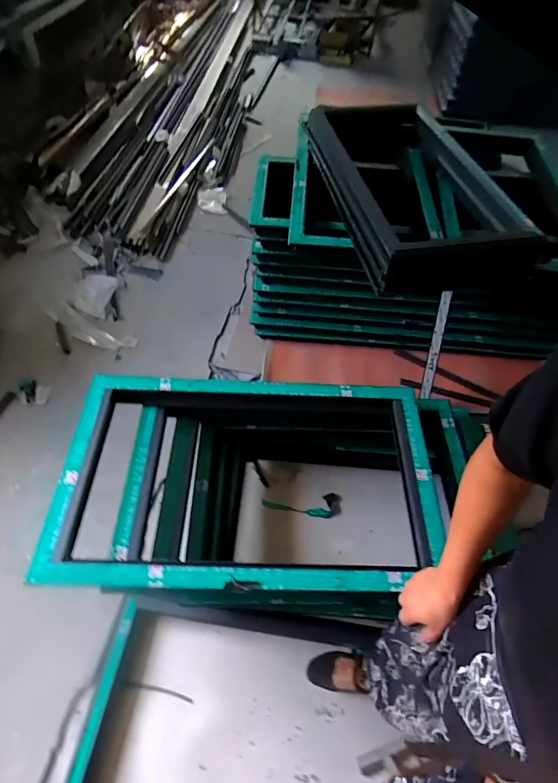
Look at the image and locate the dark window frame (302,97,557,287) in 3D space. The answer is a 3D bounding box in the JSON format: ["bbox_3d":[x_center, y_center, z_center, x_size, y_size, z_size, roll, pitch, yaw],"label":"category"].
[{"bbox_3d":[0.378,-0.629,1.207,0.412,0.195,0.818,-7,57,-7],"label":"dark window frame"}]

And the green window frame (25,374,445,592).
[{"bbox_3d":[-0.083,0.221,1.091,0.984,0.069,0.582,1,57,-1],"label":"green window frame"}]

